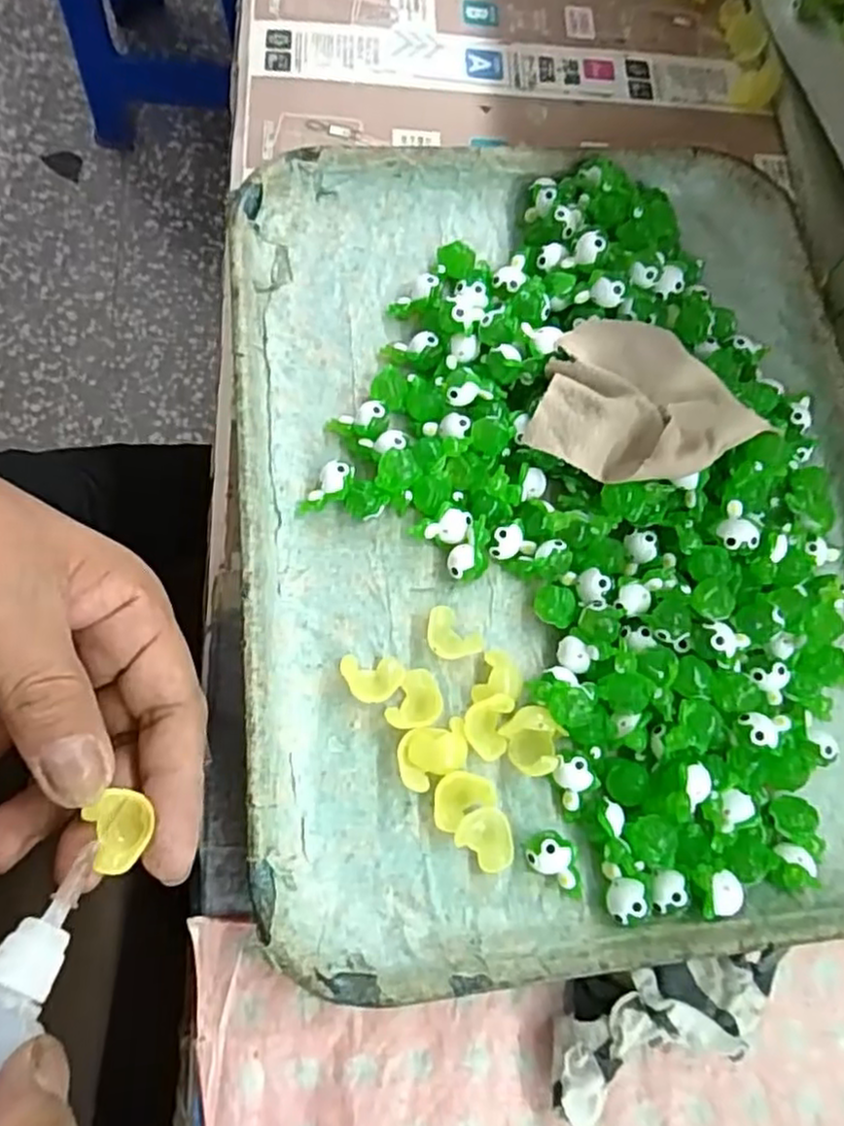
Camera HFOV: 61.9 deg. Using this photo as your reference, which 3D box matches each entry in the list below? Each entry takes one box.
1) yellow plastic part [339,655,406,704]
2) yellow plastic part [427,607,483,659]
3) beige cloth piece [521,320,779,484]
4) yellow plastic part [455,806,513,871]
[{"bbox_3d":[-0.018,0.043,0.262,0.023,0.010,0.017,0,76,-5],"label":"yellow plastic part"},{"bbox_3d":[0.011,0.029,0.270,0.023,0.010,0.017,41,76,6],"label":"yellow plastic part"},{"bbox_3d":[0.079,-0.061,0.274,0.070,0.011,0.075,-36,70,-4],"label":"beige cloth piece"},{"bbox_3d":[0.023,0.097,0.249,0.021,0.012,0.018,41,76,6],"label":"yellow plastic part"}]

